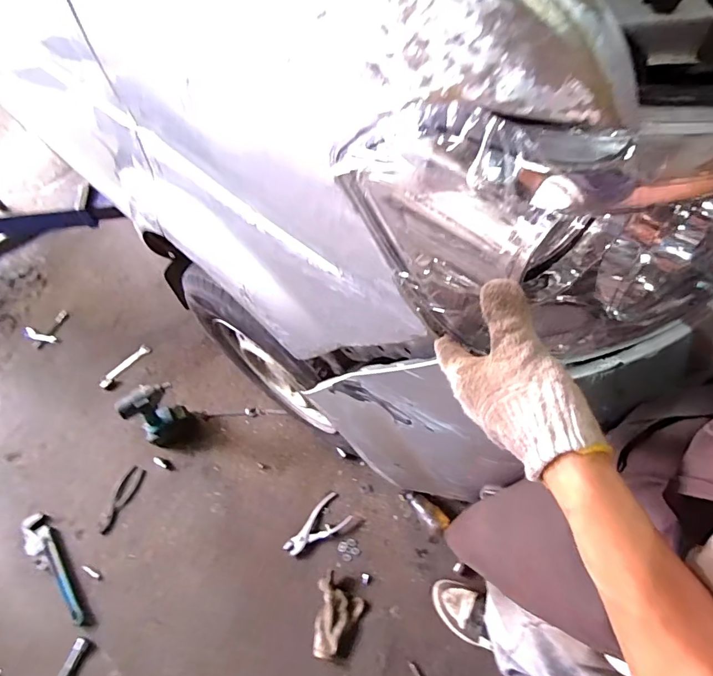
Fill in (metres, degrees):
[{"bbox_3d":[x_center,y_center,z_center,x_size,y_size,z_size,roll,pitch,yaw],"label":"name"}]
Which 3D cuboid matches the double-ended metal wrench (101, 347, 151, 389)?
[{"bbox_3d":[-0.816,0.101,1.550,0.056,0.018,0.199,34,68,19],"label":"double-ended metal wrench"}]

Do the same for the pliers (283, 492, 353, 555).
[{"bbox_3d":[-0.119,0.546,1.265,0.197,0.013,0.095,-34,65,-15],"label":"pliers"}]

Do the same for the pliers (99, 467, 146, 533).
[{"bbox_3d":[-0.715,0.485,1.325,0.063,0.014,0.196,17,63,12],"label":"pliers"}]

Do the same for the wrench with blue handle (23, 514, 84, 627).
[{"bbox_3d":[-0.846,0.644,1.223,0.073,0.048,0.343,-37,66,-16],"label":"wrench with blue handle"}]

